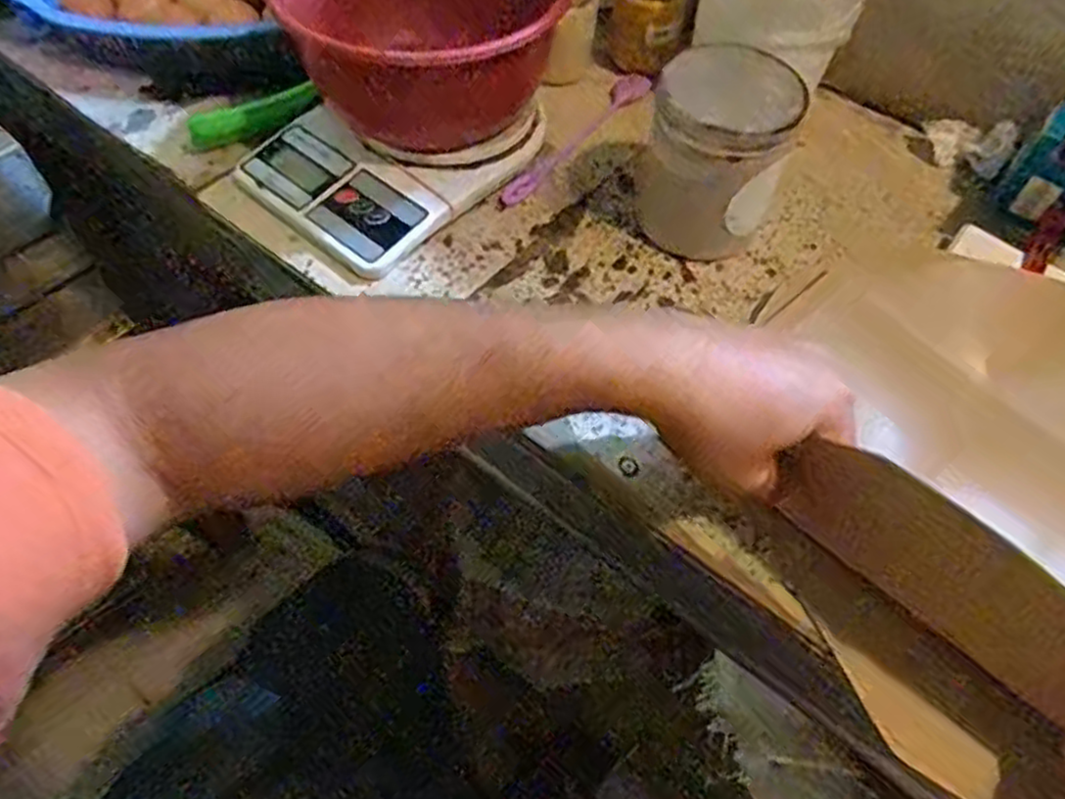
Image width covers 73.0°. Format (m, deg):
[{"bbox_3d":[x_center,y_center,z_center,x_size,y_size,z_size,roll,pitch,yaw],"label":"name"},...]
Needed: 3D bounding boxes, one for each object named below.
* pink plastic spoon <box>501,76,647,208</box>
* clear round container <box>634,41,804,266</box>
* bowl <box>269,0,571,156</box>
[{"bbox_3d":[0.039,-0.207,0.567,0.024,0.007,0.194,30,60,15],"label":"pink plastic spoon"},{"bbox_3d":[0.123,-0.165,0.476,0.085,0.116,0.091,25,59,12],"label":"clear round container"},{"bbox_3d":[-0.085,-0.269,0.519,0.183,0.085,0.183,1,57,-2],"label":"bowl"}]

